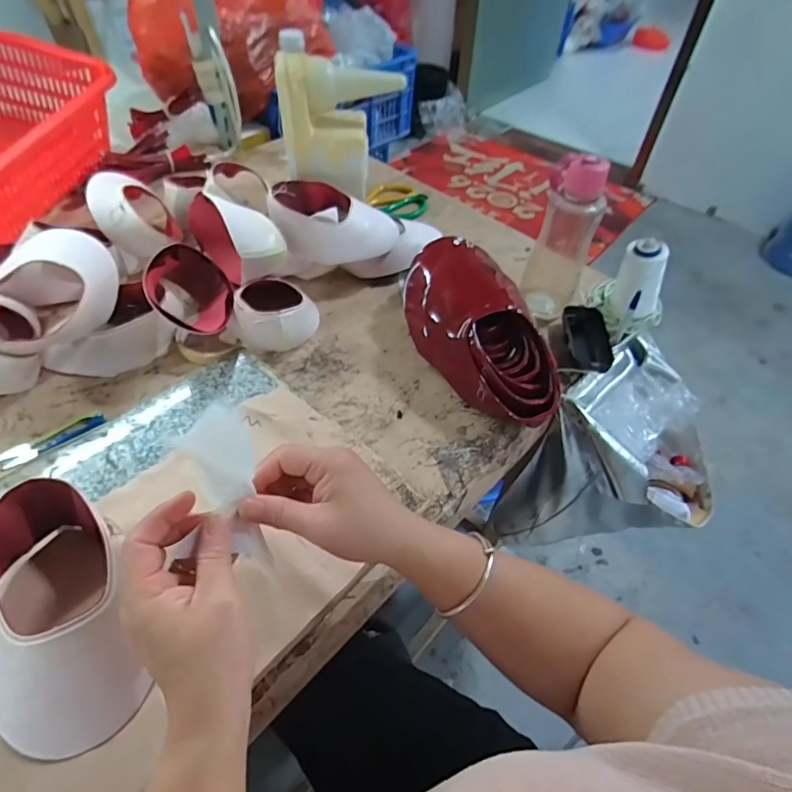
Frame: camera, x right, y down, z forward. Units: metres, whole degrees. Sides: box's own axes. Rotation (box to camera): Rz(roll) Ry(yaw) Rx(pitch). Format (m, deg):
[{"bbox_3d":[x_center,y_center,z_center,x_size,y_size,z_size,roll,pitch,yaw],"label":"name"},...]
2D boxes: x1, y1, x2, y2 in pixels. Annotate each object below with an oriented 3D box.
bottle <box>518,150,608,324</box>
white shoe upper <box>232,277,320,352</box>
[{"bbox_3d":[0.210,-0.185,0.628,0.071,0.228,0.067,20,51,13],"label":"bottle"},{"bbox_3d":[-0.154,-0.105,0.614,0.091,0.071,0.100,2,49,-2],"label":"white shoe upper"}]

